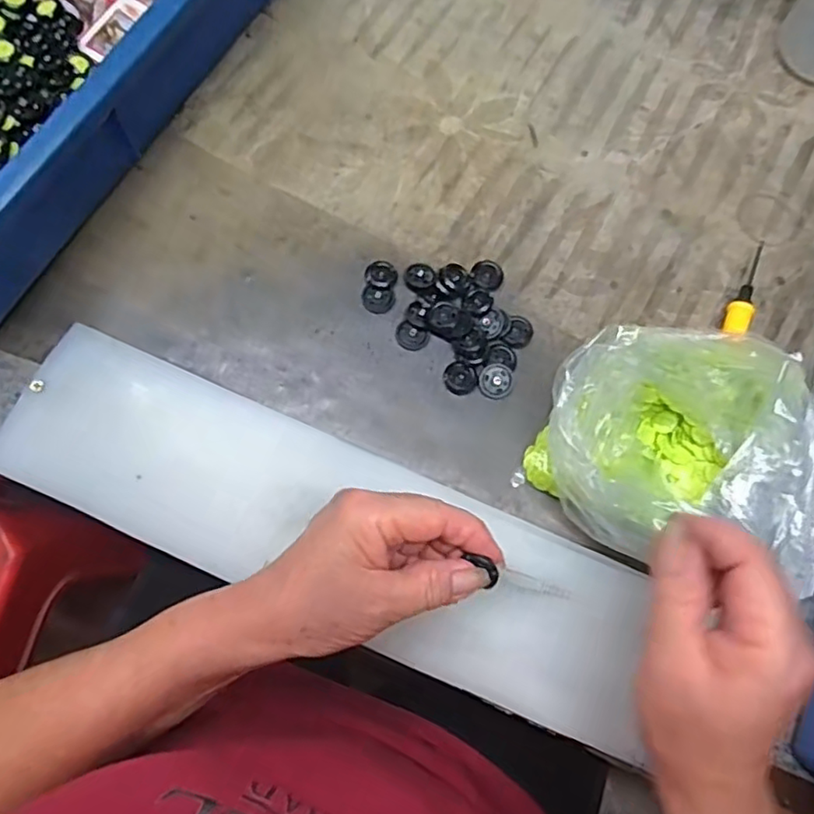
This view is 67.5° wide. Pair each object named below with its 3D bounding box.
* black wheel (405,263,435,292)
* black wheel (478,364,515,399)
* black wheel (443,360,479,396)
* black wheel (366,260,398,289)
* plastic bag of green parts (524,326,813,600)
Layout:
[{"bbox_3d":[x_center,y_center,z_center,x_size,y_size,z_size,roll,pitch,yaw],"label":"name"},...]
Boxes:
[{"bbox_3d":[0.008,-0.080,0.376,0.018,0.005,0.018,1,76,-3],"label":"black wheel"},{"bbox_3d":[0.054,-0.016,0.363,0.020,0.007,0.021,1,76,-3],"label":"black wheel"},{"bbox_3d":[0.032,-0.017,0.363,0.020,0.004,0.018,24,76,3],"label":"black wheel"},{"bbox_3d":[-0.015,-0.082,0.377,0.020,0.004,0.018,19,76,2],"label":"black wheel"},{"bbox_3d":[0.144,0.024,0.328,0.143,0.063,0.116,7,76,-2],"label":"plastic bag of green parts"}]

